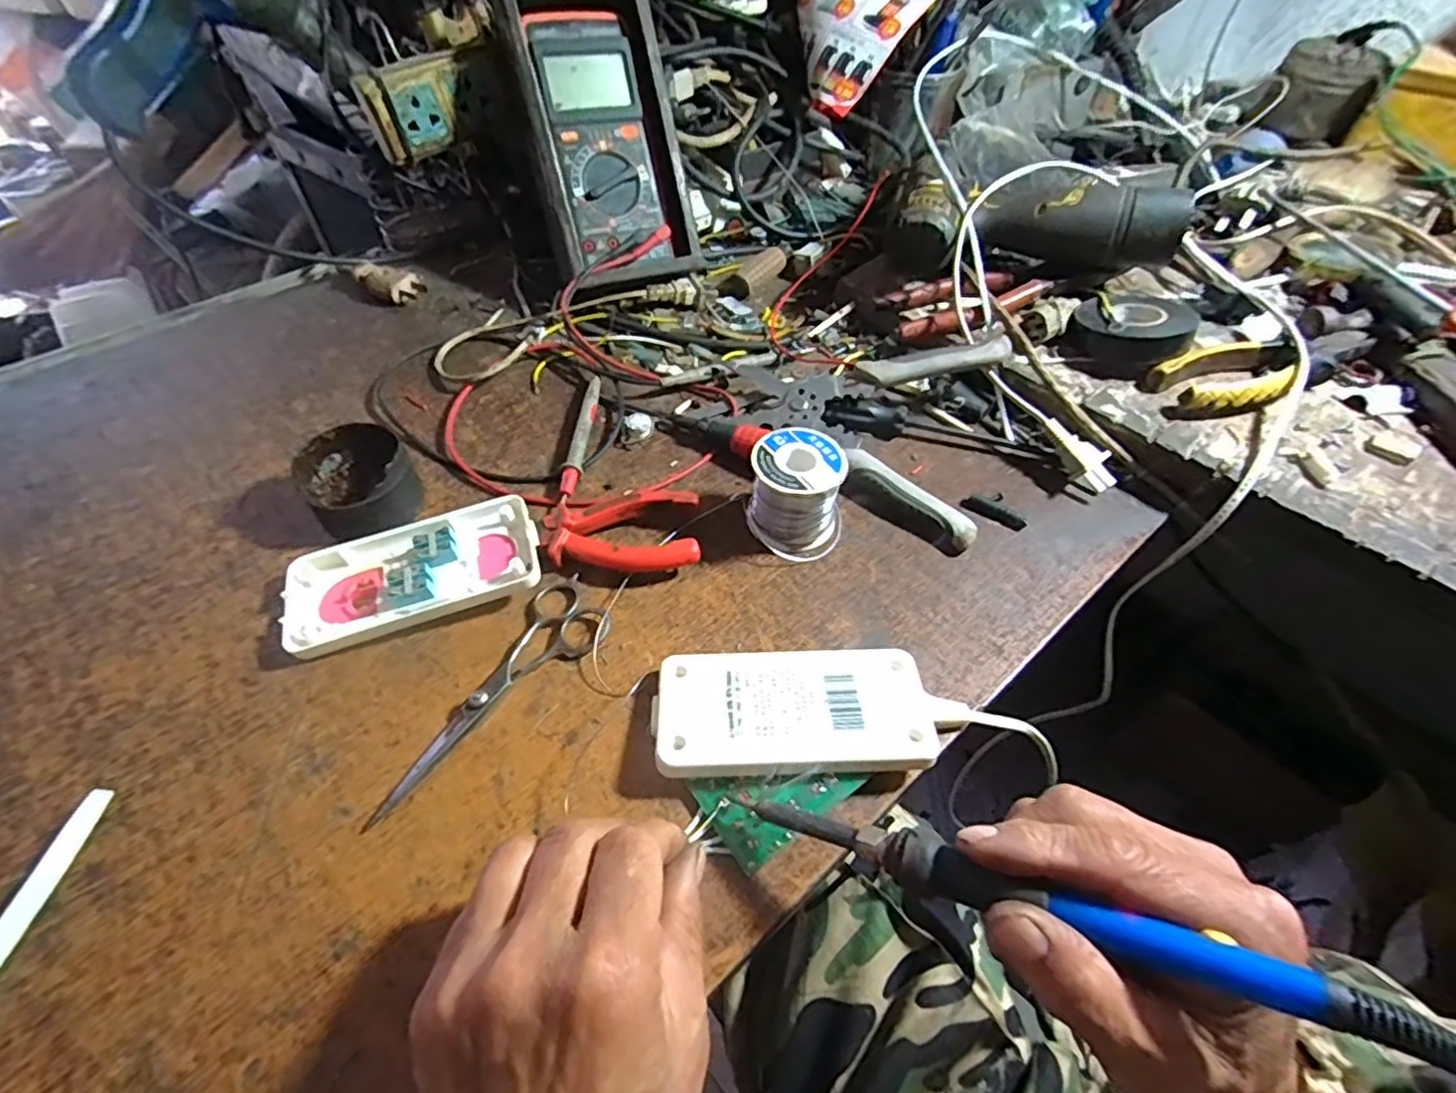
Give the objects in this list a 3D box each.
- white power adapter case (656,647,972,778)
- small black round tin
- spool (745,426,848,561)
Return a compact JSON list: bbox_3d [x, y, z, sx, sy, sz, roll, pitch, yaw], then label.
[{"bbox_3d":[0.038,0.076,0.304,0.138,0.019,0.060,-2,53,-1],"label":"white power adapter case"},{"bbox_3d":[-0.213,-0.039,0.374,0.057,0.036,0.052,0,53,0],"label":"small black round tin"},{"bbox_3d":[0.040,-0.031,0.370,0.053,0.048,0.055,0,53,0],"label":"spool"}]

